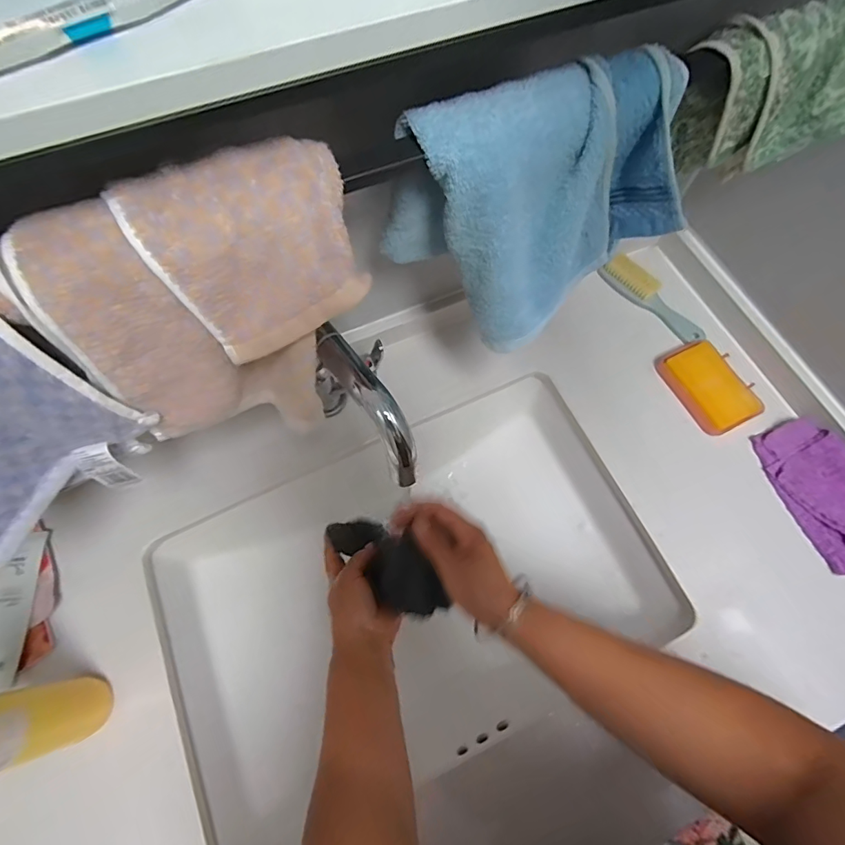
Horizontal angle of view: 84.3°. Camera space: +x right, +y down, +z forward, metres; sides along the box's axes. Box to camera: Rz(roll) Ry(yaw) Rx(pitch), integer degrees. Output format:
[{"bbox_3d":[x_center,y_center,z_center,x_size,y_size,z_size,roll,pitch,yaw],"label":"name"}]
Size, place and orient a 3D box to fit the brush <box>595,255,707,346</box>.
[{"bbox_3d":[0.309,-0.168,0.623,0.024,0.037,0.156,-40,74,-16],"label":"brush"}]

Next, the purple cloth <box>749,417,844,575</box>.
[{"bbox_3d":[0.457,0.085,0.520,0.087,0.017,0.185,-27,69,5],"label":"purple cloth"}]

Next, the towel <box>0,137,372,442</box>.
[{"bbox_3d":[-0.125,-0.060,0.299,0.176,0.166,0.077,-21,70,-10],"label":"towel"}]

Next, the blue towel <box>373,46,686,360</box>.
[{"bbox_3d":[0.081,-0.148,0.343,0.190,0.158,0.086,-14,69,-7],"label":"blue towel"}]

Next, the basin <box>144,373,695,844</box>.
[{"bbox_3d":[-0.014,0.204,0.591,0.527,0.172,0.355,-23,70,-10],"label":"basin"}]

